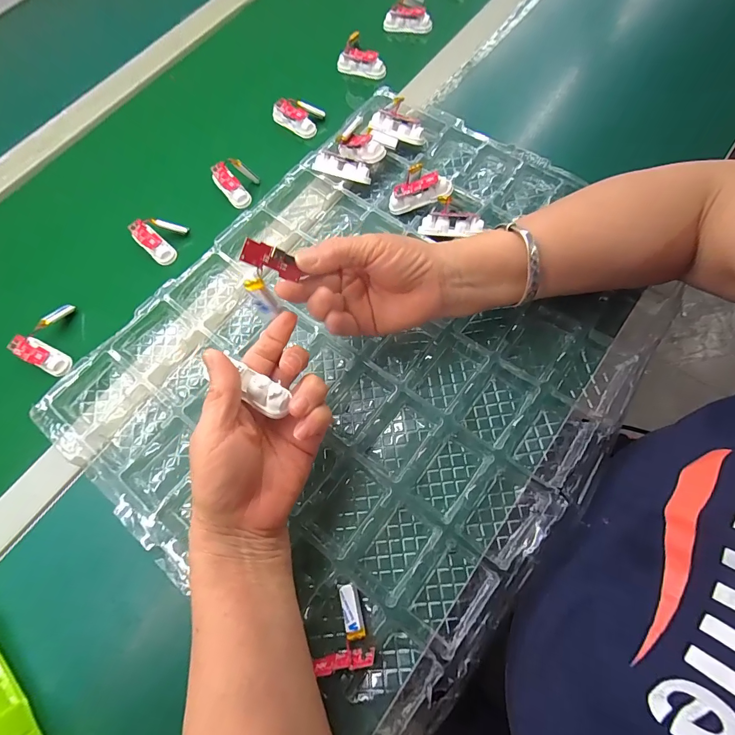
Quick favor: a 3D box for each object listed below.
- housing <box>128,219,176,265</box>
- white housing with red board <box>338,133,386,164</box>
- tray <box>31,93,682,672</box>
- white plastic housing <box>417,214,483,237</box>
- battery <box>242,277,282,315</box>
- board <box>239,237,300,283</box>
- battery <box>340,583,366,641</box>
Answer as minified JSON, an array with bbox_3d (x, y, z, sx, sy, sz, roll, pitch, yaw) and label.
[{"bbox_3d":[-0.225,-0.131,0.393,0.053,0.015,0.021,43,75,-4],"label":"housing"},{"bbox_3d":[-0.008,-0.228,0.390,0.057,0.024,0.012,23,47,23],"label":"white housing with red board"},{"bbox_3d":[0.011,-0.028,0.325,0.367,0.043,0.469,35,74,15],"label":"tray"},{"bbox_3d":[0.078,-0.133,0.352,0.057,0.015,0.019,9,71,8],"label":"white plastic housing"},{"bbox_3d":[-0.075,-0.049,0.266,0.013,0.030,0.007,-40,38,-13],"label":"battery"},{"bbox_3d":[-0.061,-0.070,0.244,0.004,0.039,0.016,44,112,51],"label":"board"},{"bbox_3d":[-0.011,0.171,0.265,0.013,0.008,0.034,-12,70,0],"label":"battery"}]

